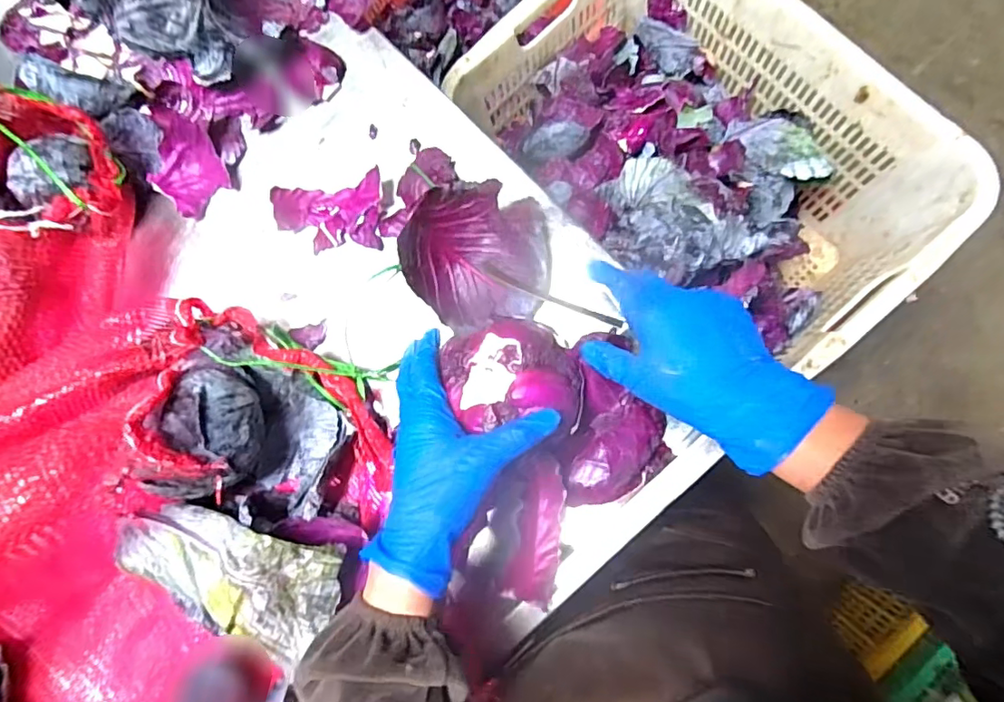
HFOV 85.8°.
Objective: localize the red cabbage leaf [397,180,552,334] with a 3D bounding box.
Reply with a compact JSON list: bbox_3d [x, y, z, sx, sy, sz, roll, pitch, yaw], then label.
[{"bbox_3d":[-0.019,-0.084,0.494,0.125,0.065,0.119,-1,84,9],"label":"red cabbage leaf"}]

